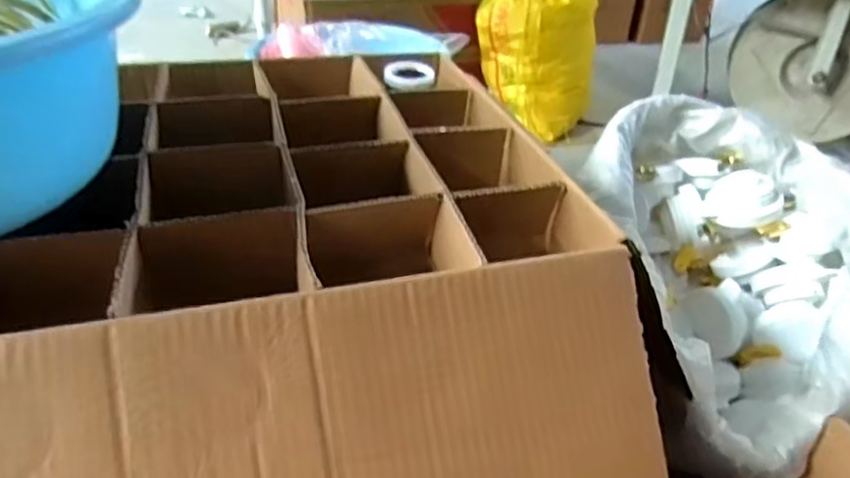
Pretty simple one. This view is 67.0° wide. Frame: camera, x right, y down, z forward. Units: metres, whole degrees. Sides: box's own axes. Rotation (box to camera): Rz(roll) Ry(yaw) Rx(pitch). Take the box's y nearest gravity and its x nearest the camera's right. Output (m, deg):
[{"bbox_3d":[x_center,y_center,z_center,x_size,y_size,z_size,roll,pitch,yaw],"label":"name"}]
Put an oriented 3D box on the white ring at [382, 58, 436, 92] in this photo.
[{"bbox_3d":[-0.018,-0.195,0.768,0.059,0.022,0.059,2,32,-3],"label":"white ring"}]

